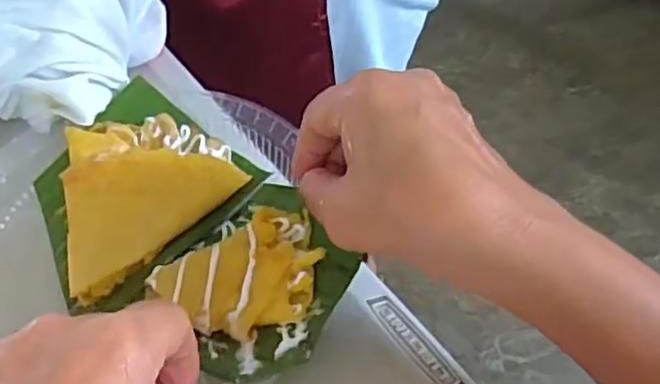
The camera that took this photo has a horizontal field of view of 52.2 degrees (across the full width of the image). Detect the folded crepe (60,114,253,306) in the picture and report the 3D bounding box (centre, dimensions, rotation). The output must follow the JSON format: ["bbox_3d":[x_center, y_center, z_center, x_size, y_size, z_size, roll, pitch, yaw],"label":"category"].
[{"bbox_3d":[-0.112,-0.006,0.369,0.088,0.017,0.110,37,61,27],"label":"folded crepe"}]

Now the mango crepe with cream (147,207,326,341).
[{"bbox_3d":[-0.043,0.041,0.324,0.078,0.015,0.063,-16,53,-11],"label":"mango crepe with cream"}]

